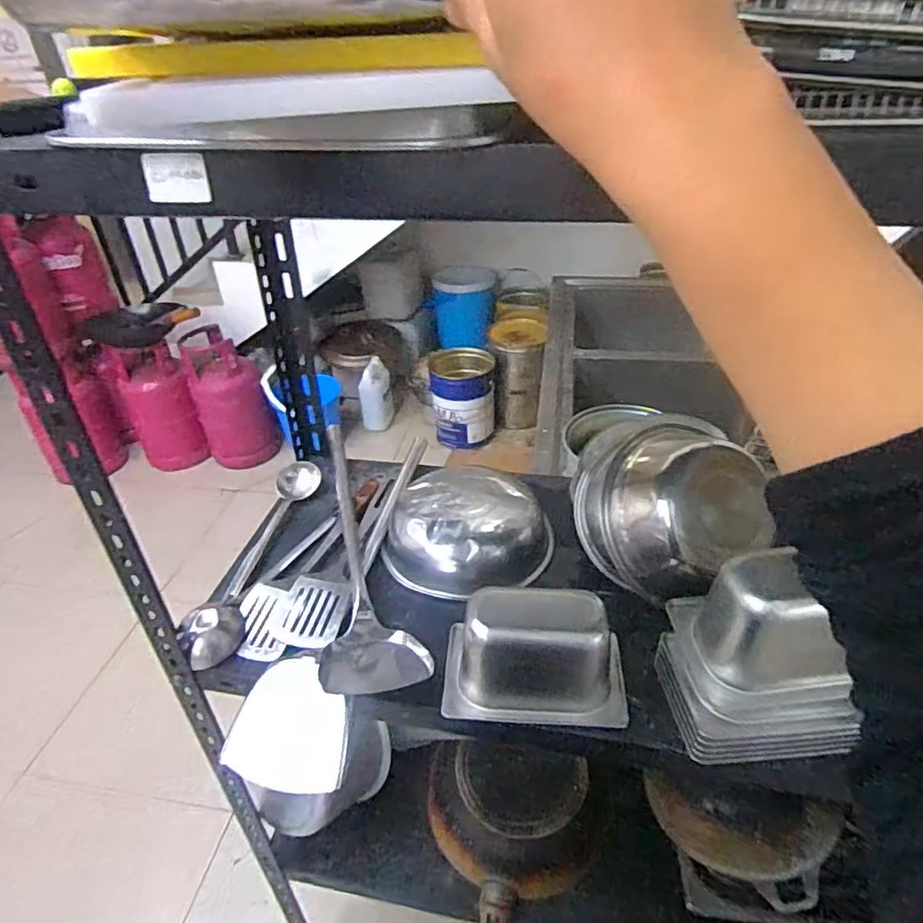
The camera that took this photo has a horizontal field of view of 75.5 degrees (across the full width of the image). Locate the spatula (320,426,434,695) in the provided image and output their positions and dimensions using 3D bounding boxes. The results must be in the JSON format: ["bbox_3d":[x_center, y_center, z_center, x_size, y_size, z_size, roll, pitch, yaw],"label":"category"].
[{"bbox_3d":[-0.141,0.094,0.766,0.104,0.034,0.484,-12,37,-11],"label":"spatula"}]

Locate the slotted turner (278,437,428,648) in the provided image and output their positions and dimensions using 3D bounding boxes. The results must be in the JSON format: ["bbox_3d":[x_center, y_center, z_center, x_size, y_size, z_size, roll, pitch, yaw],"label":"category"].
[{"bbox_3d":[-0.121,0.082,0.783,0.069,0.031,0.367,8,38,15],"label":"slotted turner"}]

